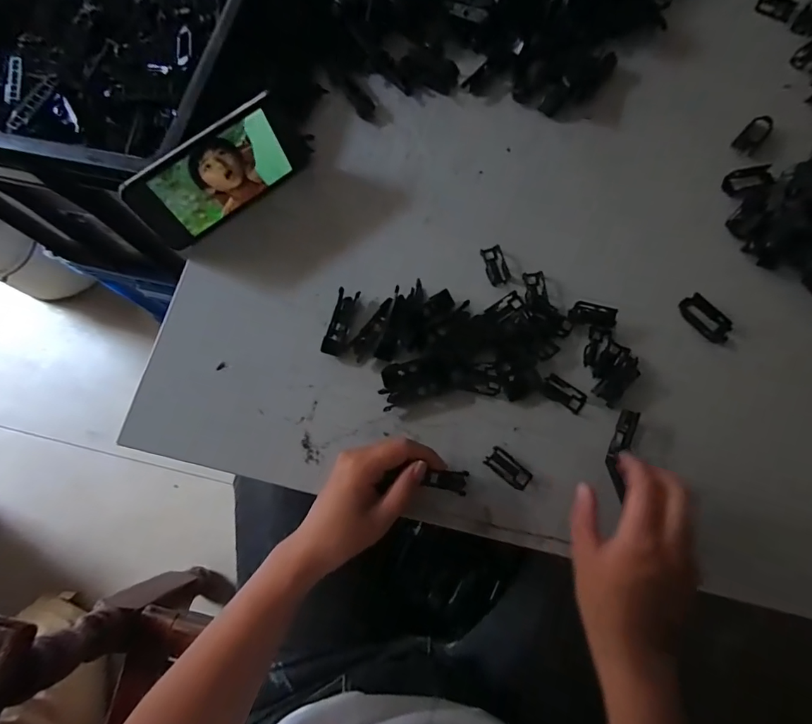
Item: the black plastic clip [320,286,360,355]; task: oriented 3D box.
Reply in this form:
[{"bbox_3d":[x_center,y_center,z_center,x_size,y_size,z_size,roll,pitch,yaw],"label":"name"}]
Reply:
[{"bbox_3d":[-0.062,-0.038,0.418,0.019,0.005,0.065,13,76,6],"label":"black plastic clip"}]

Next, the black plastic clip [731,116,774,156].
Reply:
[{"bbox_3d":[0.361,-0.235,0.456,0.023,0.006,0.053,41,81,12],"label":"black plastic clip"}]

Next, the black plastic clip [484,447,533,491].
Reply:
[{"bbox_3d":[0.087,0.092,0.378,0.039,0.014,0.020,37,80,11],"label":"black plastic clip"}]

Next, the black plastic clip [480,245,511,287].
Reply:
[{"bbox_3d":[0.088,-0.094,0.433,0.019,0.008,0.039,-16,75,-1],"label":"black plastic clip"}]

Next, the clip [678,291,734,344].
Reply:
[{"bbox_3d":[0.278,-0.041,0.406,0.026,0.007,0.050,-37,76,-7],"label":"clip"}]

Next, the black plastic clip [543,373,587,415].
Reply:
[{"bbox_3d":[0.143,0.029,0.400,0.039,0.006,0.020,35,79,11],"label":"black plastic clip"}]

